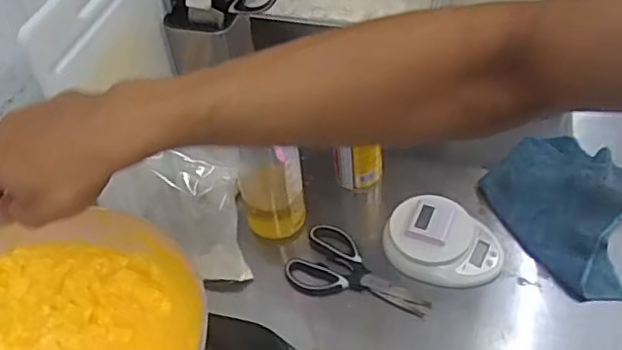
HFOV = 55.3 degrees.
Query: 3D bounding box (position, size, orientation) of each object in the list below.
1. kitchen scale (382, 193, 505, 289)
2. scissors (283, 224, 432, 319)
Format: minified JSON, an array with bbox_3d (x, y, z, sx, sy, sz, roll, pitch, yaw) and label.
[{"bbox_3d":[0.174,0.083,0.774,0.146,0.038,0.117,15,53,18],"label":"kitchen scale"},{"bbox_3d":[0.064,0.127,0.769,0.186,0.008,0.100,18,54,20],"label":"scissors"}]

